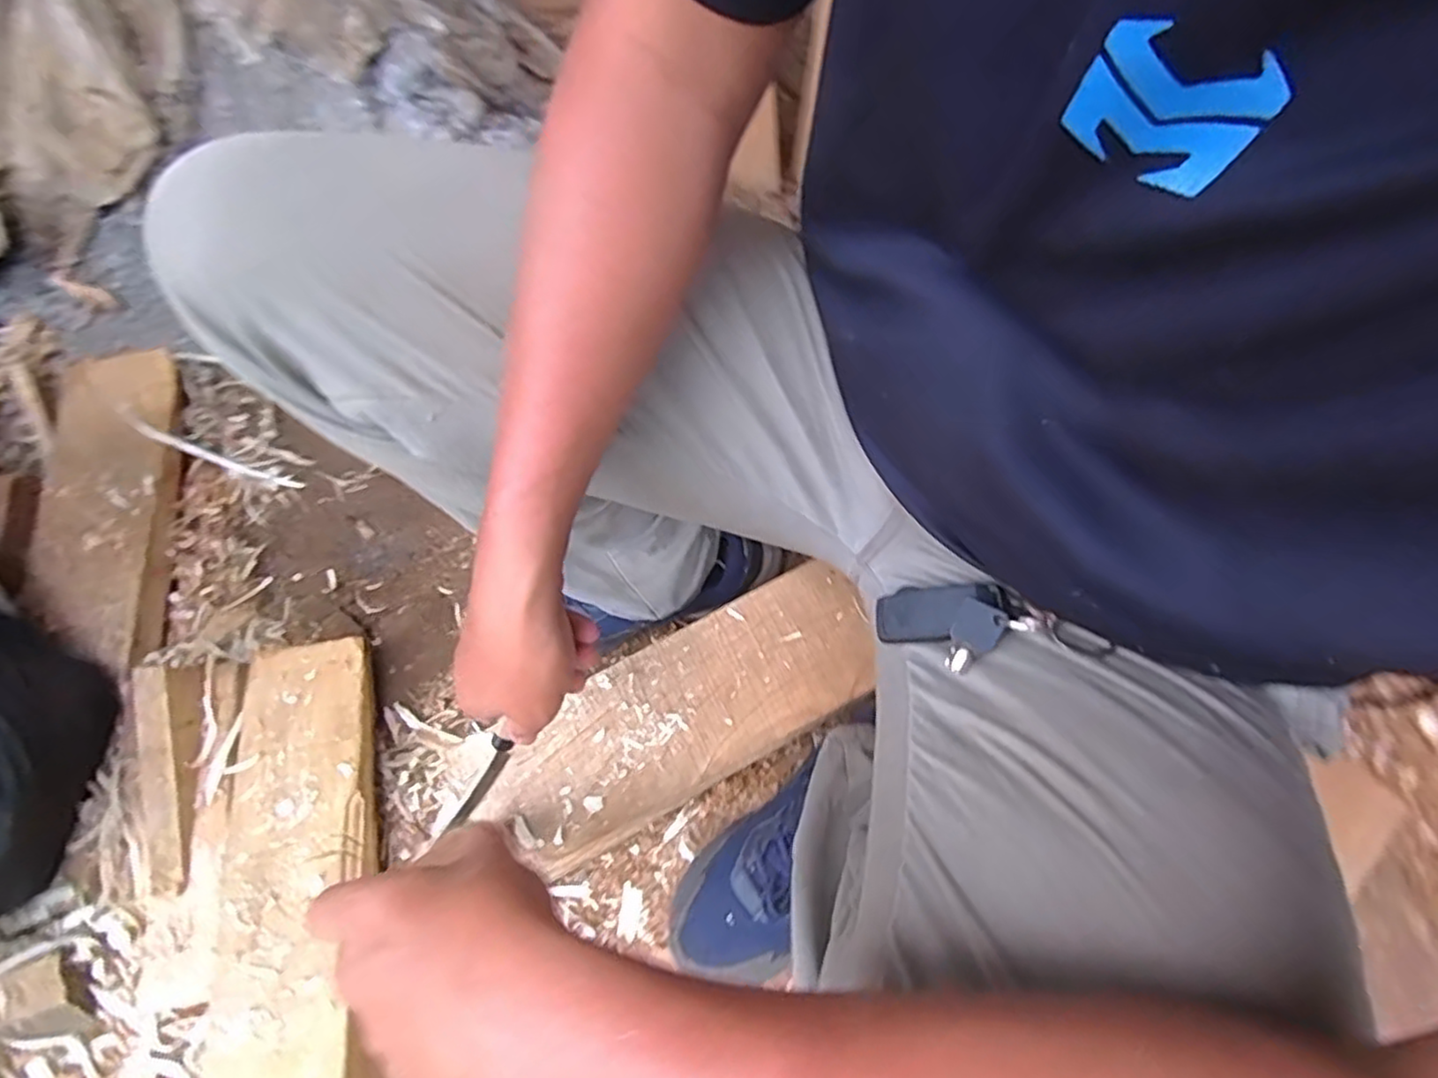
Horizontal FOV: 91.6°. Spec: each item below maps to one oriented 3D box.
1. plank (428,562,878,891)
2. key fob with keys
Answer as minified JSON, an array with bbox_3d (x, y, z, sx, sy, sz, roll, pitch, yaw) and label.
[{"bbox_3d":[-0.037,0.143,0.564,0.355,0.024,0.122,-26,69,-11],"label":"plank"},{"bbox_3d":[0.132,0.046,0.356,0.110,0.025,0.044,1,63,33],"label":"key fob with keys"}]

